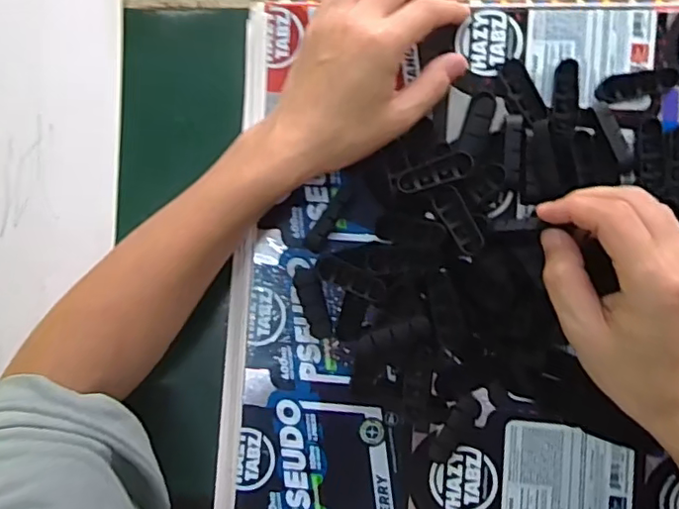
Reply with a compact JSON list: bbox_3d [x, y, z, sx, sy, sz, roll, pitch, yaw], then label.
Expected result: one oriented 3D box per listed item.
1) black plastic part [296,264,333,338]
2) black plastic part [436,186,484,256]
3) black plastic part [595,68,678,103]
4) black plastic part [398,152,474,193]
[{"bbox_3d":[-0.017,0.032,0.394,0.016,0.010,0.050,-13,85,8],"label":"black plastic part"},{"bbox_3d":[0.073,-0.021,0.358,0.015,0.009,0.046,-27,68,6],"label":"black plastic part"},{"bbox_3d":[0.189,-0.109,0.371,0.050,0.007,0.016,-13,85,8],"label":"black plastic part"},{"bbox_3d":[0.060,-0.051,0.365,0.047,0.005,0.015,-21,84,7],"label":"black plastic part"}]

